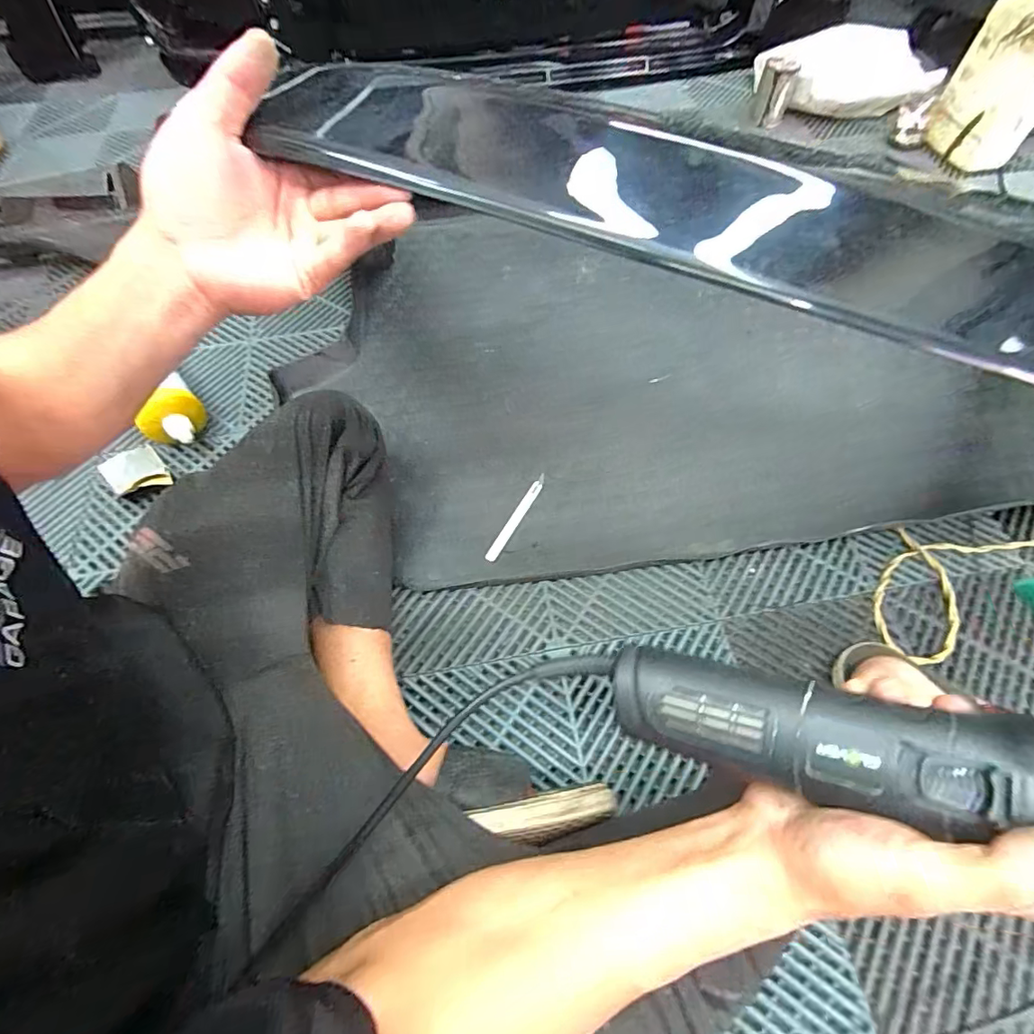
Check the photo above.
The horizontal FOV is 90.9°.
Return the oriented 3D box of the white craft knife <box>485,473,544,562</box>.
[{"bbox_3d":[0.000,0.001,0.667,0.015,0.010,0.140,26,66,15],"label":"white craft knife"}]

